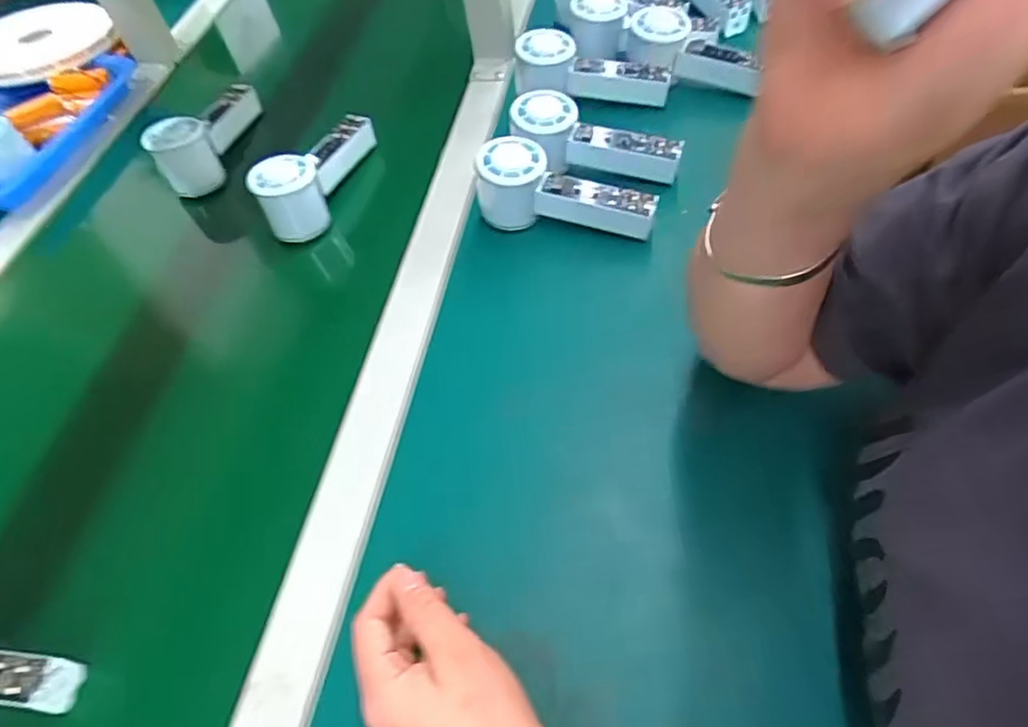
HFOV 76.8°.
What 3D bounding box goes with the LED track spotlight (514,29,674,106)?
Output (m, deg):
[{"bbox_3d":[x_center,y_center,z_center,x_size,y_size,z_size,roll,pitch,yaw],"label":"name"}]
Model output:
[{"bbox_3d":[0.077,-0.293,0.657,0.156,0.047,0.052,12,57,-2],"label":"LED track spotlight"}]

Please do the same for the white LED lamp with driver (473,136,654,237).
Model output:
[{"bbox_3d":[0.045,-0.146,0.562,0.150,0.070,0.065,2,55,9],"label":"white LED lamp with driver"}]

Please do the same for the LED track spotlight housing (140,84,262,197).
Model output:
[{"bbox_3d":[-0.322,-0.247,0.673,0.052,0.058,0.157,3,55,10],"label":"LED track spotlight housing"}]

